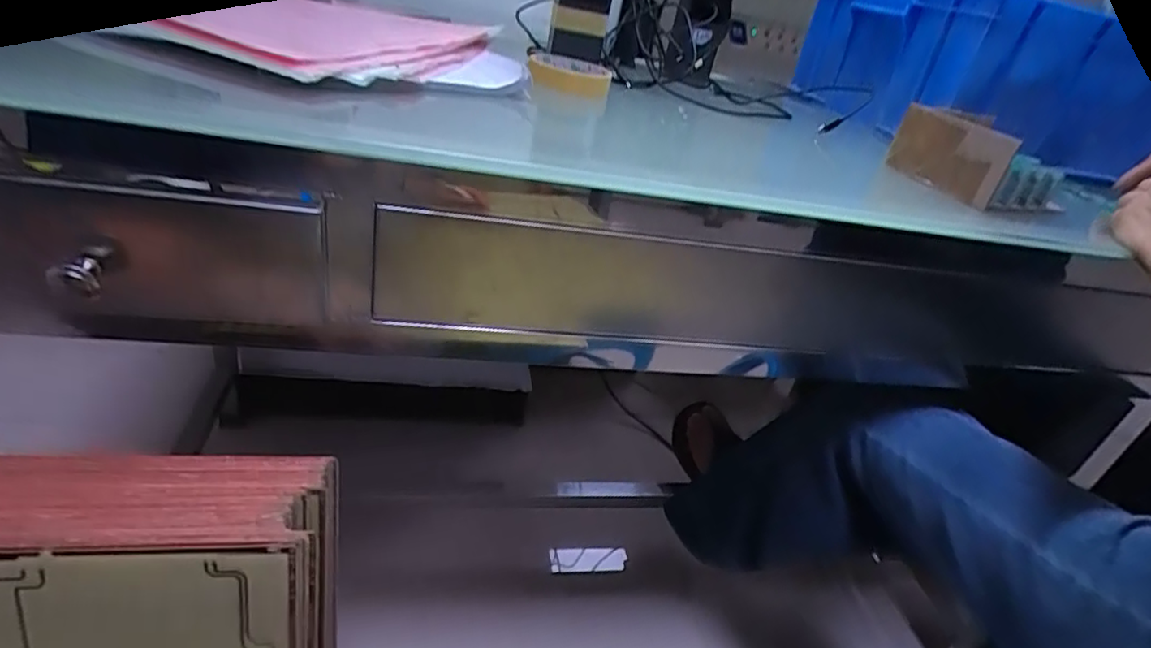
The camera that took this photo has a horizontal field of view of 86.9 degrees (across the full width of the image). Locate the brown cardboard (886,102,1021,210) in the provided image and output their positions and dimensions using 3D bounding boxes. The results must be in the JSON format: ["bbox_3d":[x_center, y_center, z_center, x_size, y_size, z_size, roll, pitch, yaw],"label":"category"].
[{"bbox_3d":[0.333,-0.153,0.541,0.020,0.066,0.105,-7,37,-30],"label":"brown cardboard"}]

